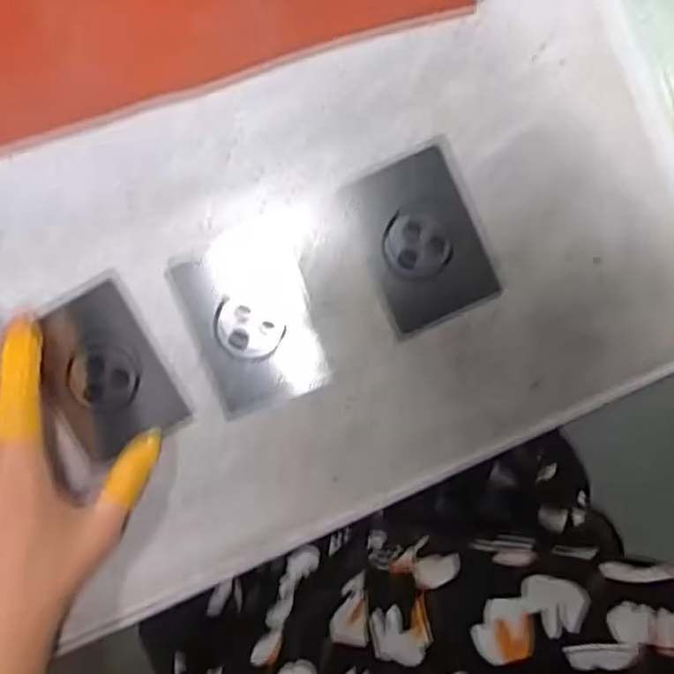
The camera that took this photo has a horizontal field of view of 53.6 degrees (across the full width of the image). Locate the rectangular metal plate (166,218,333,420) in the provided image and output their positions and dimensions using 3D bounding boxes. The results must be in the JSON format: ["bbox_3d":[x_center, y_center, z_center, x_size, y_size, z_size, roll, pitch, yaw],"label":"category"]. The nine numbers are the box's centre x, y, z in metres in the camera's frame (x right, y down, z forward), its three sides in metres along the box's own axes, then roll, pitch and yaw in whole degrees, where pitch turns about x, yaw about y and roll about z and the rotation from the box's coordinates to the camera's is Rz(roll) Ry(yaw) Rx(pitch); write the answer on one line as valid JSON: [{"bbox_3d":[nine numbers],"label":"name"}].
[{"bbox_3d":[-0.044,-0.008,0.353,0.064,0.004,0.090,-21,97,0],"label":"rectangular metal plate"}]

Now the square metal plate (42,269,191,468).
[{"bbox_3d":[-0.122,0.017,0.354,0.061,0.010,0.085,-27,99,2],"label":"square metal plate"}]

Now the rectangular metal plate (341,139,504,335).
[{"bbox_3d":[0.046,-0.051,0.355,0.061,0.004,0.089,-23,97,0],"label":"rectangular metal plate"}]

